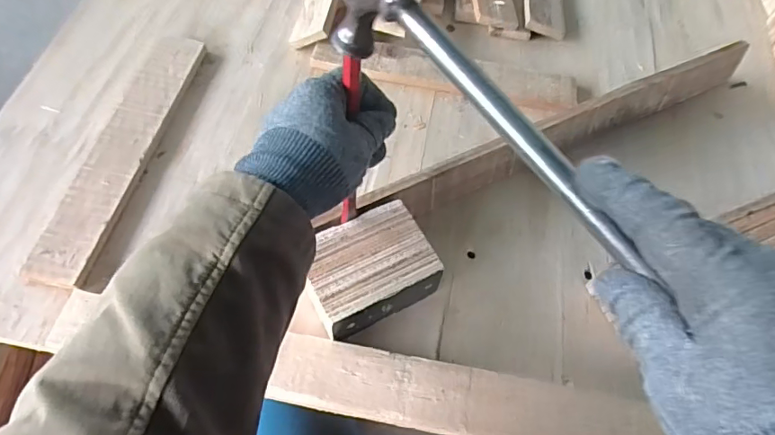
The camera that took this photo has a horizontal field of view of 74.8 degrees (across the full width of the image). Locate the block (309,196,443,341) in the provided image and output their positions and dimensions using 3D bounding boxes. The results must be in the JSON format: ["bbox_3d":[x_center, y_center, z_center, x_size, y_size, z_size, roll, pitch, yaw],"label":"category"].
[{"bbox_3d":[-0.019,0.054,0.499,0.118,0.060,0.095,-23,64,-17],"label":"block"}]

